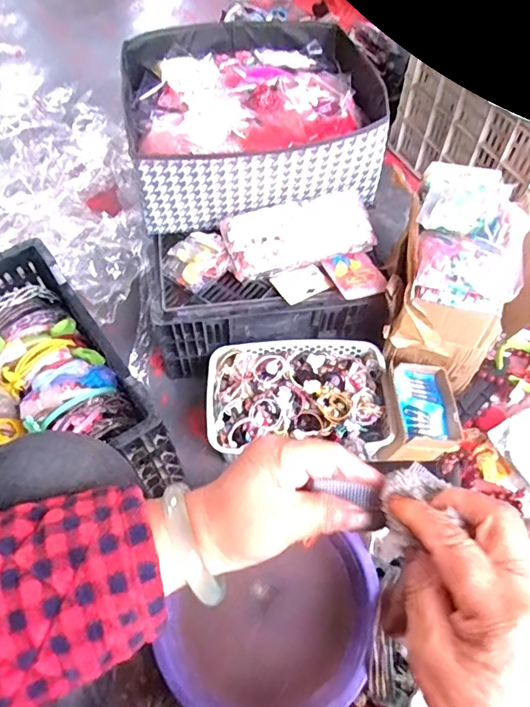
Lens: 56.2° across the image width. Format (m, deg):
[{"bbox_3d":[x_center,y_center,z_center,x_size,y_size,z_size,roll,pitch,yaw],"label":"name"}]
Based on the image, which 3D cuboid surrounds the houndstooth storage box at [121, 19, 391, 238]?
[{"bbox_3d":[-0.023,-0.403,0.855,0.399,0.175,0.367,-8,59,-6],"label":"houndstooth storage box"}]

